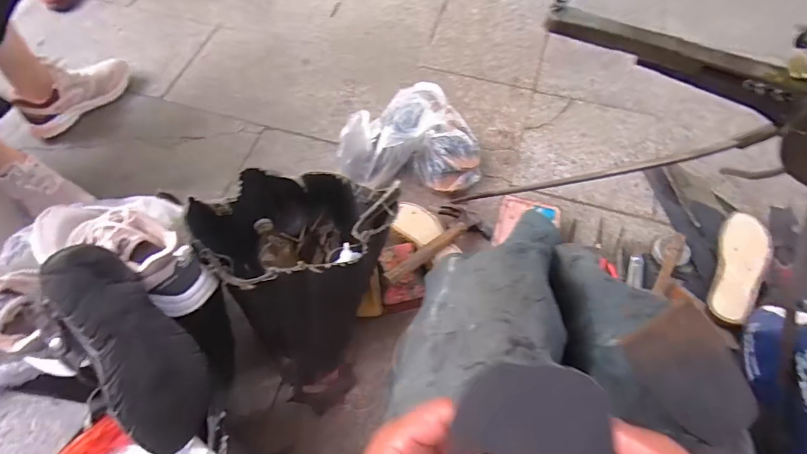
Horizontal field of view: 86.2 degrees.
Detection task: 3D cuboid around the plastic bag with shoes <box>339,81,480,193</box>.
[{"bbox_3d":[0.013,-0.206,0.882,0.281,0.223,0.220,-9,62,-4],"label":"plastic bag with shoes"}]

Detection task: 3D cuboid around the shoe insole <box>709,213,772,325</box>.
[{"bbox_3d":[0.626,0.076,0.797,0.079,0.022,0.225,13,69,27],"label":"shoe insole"}]

